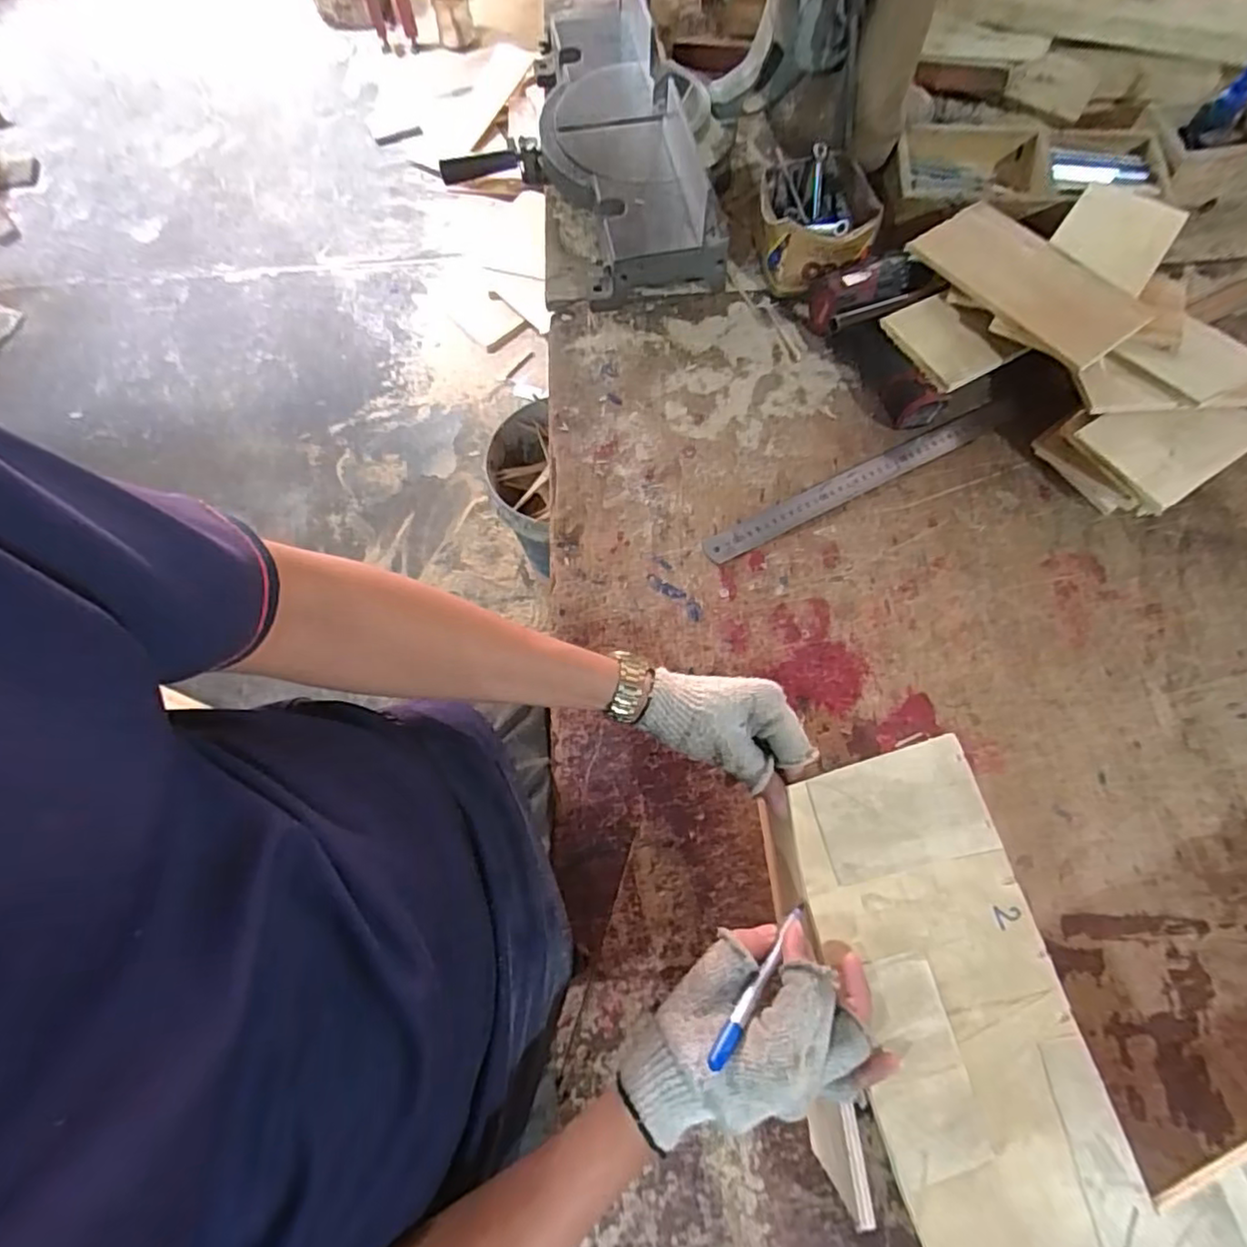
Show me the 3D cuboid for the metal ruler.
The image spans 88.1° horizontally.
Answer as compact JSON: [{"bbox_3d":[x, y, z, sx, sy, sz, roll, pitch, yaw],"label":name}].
[{"bbox_3d":[0.253,-0.150,0.682,0.368,0.005,0.032,-25,75,-6],"label":"metal ruler"}]

